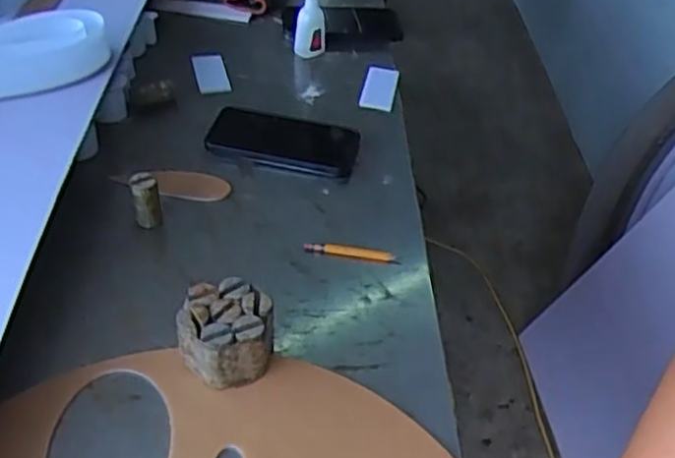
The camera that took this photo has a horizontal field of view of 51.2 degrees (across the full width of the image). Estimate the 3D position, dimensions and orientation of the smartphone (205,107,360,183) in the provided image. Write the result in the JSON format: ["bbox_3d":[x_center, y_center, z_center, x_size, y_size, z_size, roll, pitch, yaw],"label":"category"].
[{"bbox_3d":[-0.059,-0.096,0.781,0.162,0.017,0.078,10,44,4],"label":"smartphone"}]

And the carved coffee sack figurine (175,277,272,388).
[{"bbox_3d":[-0.089,0.083,0.566,0.072,0.053,0.074,-2,44,-9],"label":"carved coffee sack figurine"}]

